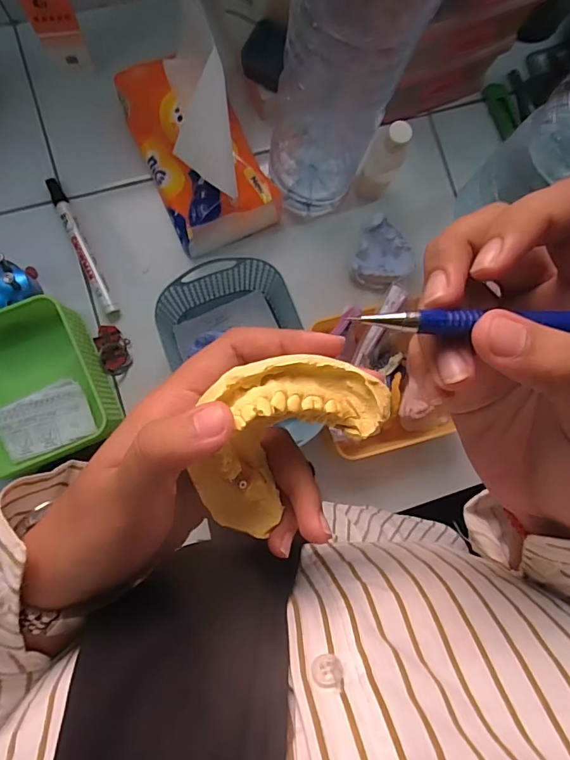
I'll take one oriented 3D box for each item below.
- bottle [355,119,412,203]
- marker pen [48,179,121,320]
[{"bbox_3d":[0.094,-0.206,0.459,0.030,0.101,0.028,32,85,-3],"label":"bottle"},{"bbox_3d":[-0.199,-0.129,0.466,0.013,0.016,0.149,-25,90,-6],"label":"marker pen"}]

